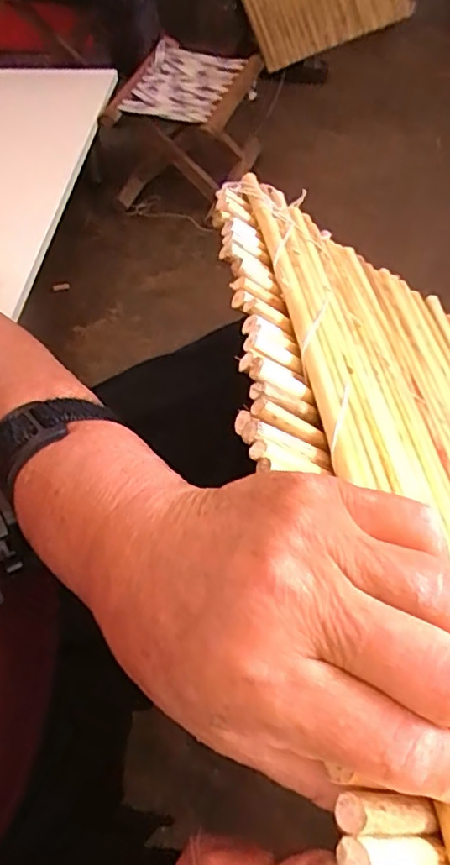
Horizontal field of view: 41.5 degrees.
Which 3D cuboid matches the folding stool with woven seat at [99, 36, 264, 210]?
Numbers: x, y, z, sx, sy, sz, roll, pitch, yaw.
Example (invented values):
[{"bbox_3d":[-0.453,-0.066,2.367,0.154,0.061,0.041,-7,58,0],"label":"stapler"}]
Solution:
[{"bbox_3d":[-0.087,-0.605,1.204,0.242,0.209,0.282,12,56,10],"label":"folding stool with woven seat"}]

